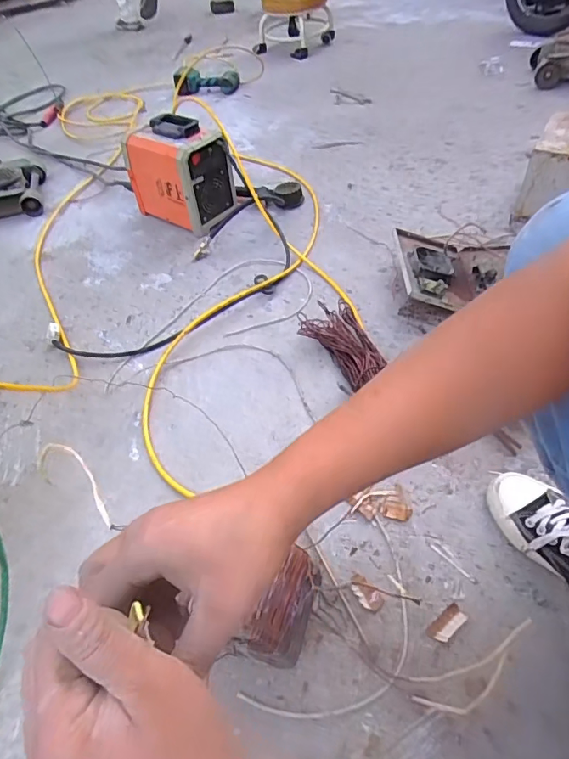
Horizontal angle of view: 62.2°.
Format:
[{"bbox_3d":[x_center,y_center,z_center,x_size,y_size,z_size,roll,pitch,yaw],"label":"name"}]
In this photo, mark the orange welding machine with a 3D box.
[{"bbox_3d":[-0.255,-0.508,1.154,0.237,0.218,0.146,28,57,24],"label":"orange welding machine"}]

